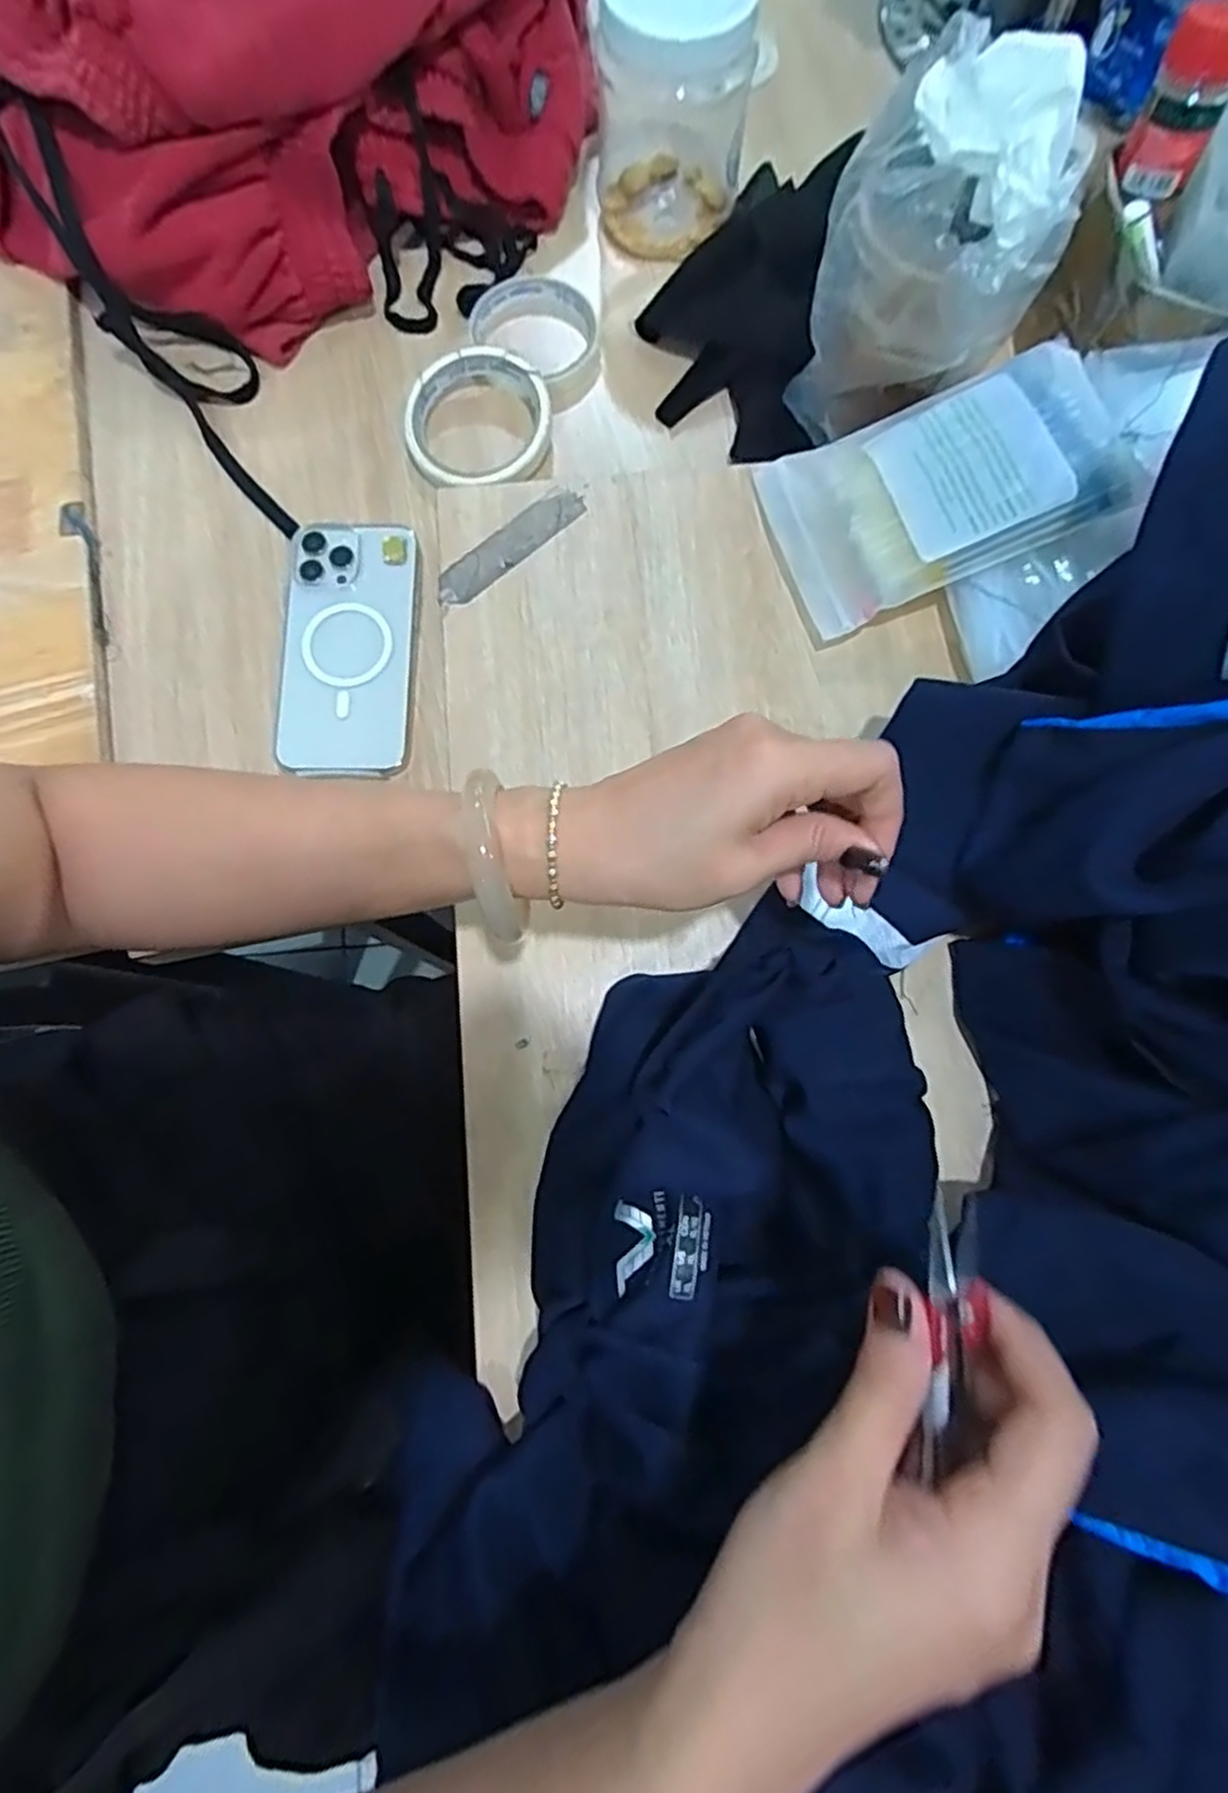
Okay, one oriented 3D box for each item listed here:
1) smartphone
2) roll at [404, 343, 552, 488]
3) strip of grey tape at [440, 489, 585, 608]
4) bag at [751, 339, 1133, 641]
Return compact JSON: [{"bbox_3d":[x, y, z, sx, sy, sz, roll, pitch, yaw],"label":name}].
[{"bbox_3d":[-0.161,-0.153,0.473,0.076,0.013,0.158,0,79,-1],"label":"smartphone"},{"bbox_3d":[-0.087,-0.308,0.501,0.090,0.024,0.099,0,79,-1],"label":"roll"},{"bbox_3d":[-0.061,-0.204,0.450,0.099,0.004,0.024,-40,82,-8],"label":"strip of grey tape"},{"bbox_3d":[0.174,-0.222,0.418,0.169,0.015,0.113,-17,75,12],"label":"bag"}]

